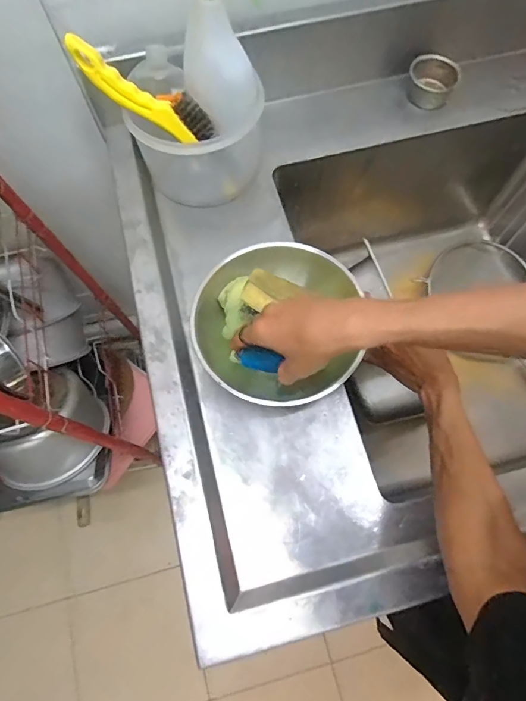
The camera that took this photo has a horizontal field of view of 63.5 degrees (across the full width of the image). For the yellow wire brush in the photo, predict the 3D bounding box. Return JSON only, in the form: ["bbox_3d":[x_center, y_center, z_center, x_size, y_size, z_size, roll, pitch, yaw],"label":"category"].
[{"bbox_3d":[-0.144,-0.313,0.520,0.181,0.031,0.049,18,68,-29],"label":"yellow wire brush"}]

